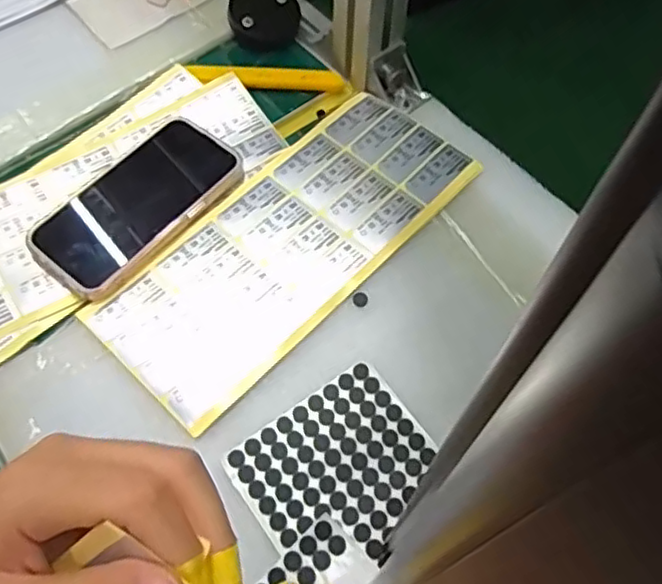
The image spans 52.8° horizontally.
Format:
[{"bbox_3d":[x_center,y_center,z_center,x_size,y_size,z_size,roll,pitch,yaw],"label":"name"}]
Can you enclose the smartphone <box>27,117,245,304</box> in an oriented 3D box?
[{"bbox_3d":[-0.136,-0.064,0.472,0.081,0.012,0.151,37,65,18],"label":"smartphone"}]

